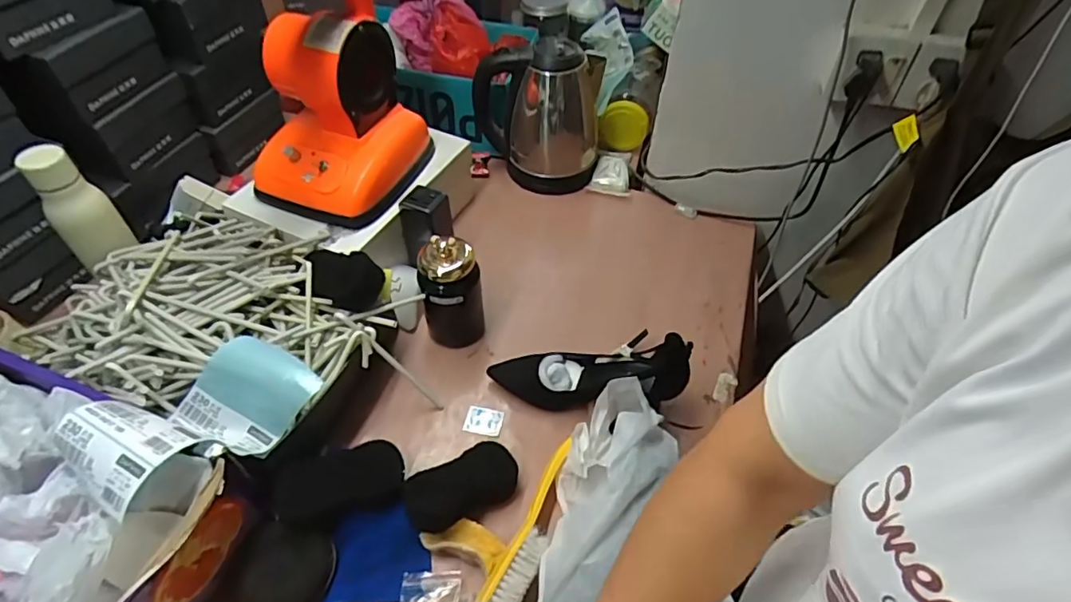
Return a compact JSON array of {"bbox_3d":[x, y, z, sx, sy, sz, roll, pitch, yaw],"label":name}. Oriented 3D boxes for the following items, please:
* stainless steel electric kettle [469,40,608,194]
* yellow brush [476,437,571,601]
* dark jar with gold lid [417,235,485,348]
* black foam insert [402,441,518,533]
[{"bbox_3d":[0.005,-0.322,0.951,0.214,0.220,0.162,4,50,1],"label":"stainless steel electric kettle"},{"bbox_3d":[0.001,0.234,0.586,0.043,0.041,0.203,22,53,16],"label":"yellow brush"},{"bbox_3d":[-0.105,-0.012,0.716,0.077,0.160,0.063,-8,51,-9],"label":"dark jar with gold lid"},{"bbox_3d":[-0.080,0.203,0.614,0.123,0.030,0.064,-25,55,-21],"label":"black foam insert"}]

